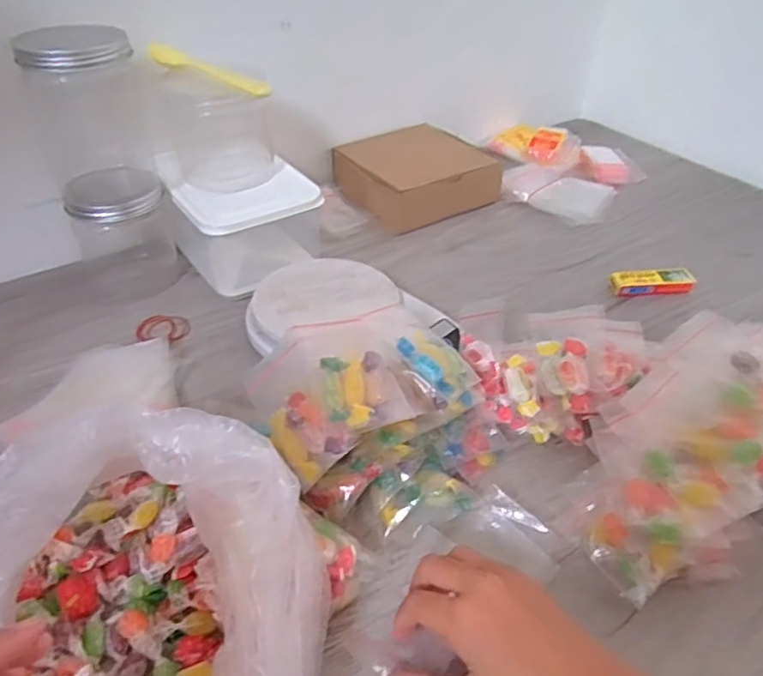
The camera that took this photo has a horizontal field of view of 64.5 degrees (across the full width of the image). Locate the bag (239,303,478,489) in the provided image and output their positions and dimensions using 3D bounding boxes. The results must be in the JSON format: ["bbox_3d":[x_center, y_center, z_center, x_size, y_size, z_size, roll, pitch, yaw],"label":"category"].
[{"bbox_3d":[-0.009,0.028,0.408,0.144,0.055,0.091,-20,45,-22],"label":"bag"}]

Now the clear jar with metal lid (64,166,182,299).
[{"bbox_3d":[-0.254,-0.110,0.594,0.090,0.102,0.093,-16,44,-19],"label":"clear jar with metal lid"}]

